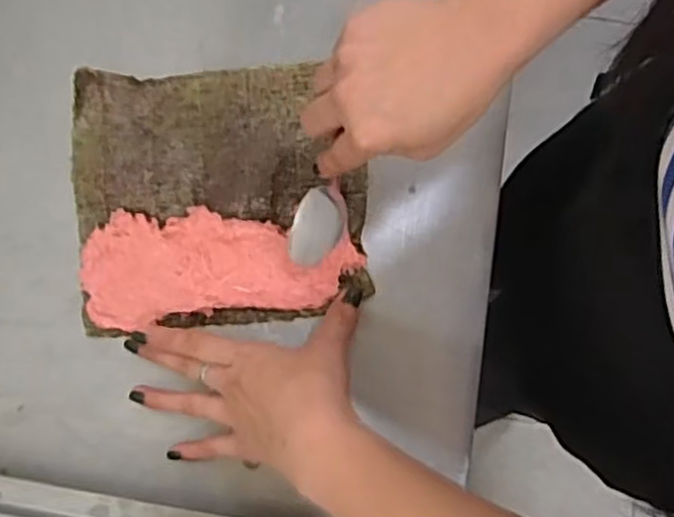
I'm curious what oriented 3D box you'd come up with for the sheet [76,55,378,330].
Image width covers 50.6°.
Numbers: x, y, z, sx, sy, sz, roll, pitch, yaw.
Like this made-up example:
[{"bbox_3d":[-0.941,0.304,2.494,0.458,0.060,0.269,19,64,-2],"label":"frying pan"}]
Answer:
[{"bbox_3d":[-0.081,-0.046,0.488,0.189,0.020,0.177,-7,78,0],"label":"sheet"}]

